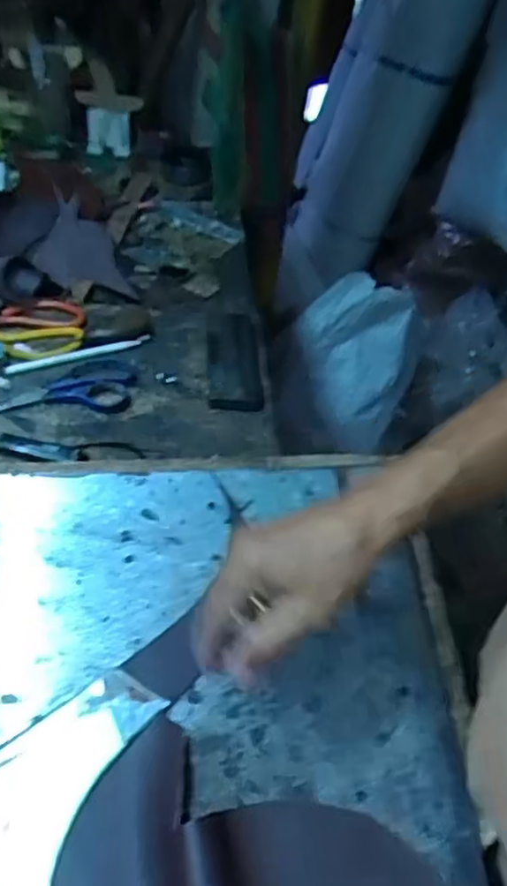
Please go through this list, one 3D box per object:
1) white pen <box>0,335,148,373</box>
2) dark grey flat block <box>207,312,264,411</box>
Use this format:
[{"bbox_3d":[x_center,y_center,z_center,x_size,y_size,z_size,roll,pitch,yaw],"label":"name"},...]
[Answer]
[{"bbox_3d":[-0.189,-0.097,0.741,0.156,0.009,0.014,-14,50,-19],"label":"white pen"},{"bbox_3d":[-0.022,-0.095,0.750,0.056,0.015,0.163,0,46,-6],"label":"dark grey flat block"}]

